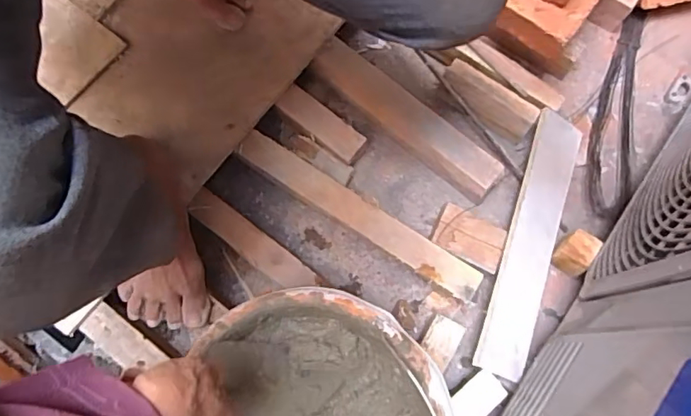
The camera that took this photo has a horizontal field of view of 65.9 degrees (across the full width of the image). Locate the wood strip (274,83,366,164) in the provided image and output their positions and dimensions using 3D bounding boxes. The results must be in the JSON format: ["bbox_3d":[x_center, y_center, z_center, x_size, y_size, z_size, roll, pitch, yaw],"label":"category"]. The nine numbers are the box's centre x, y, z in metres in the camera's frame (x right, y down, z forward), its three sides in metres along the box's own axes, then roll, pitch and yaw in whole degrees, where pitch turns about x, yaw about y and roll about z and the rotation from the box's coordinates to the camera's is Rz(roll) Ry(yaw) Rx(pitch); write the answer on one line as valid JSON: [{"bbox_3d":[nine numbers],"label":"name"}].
[{"bbox_3d":[-0.032,-0.108,0.675,0.121,0.016,0.039,38,79,9],"label":"wood strip"}]

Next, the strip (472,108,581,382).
[{"bbox_3d":[0.223,0.038,0.635,0.078,0.010,0.320,27,73,-24],"label":"strip"}]

